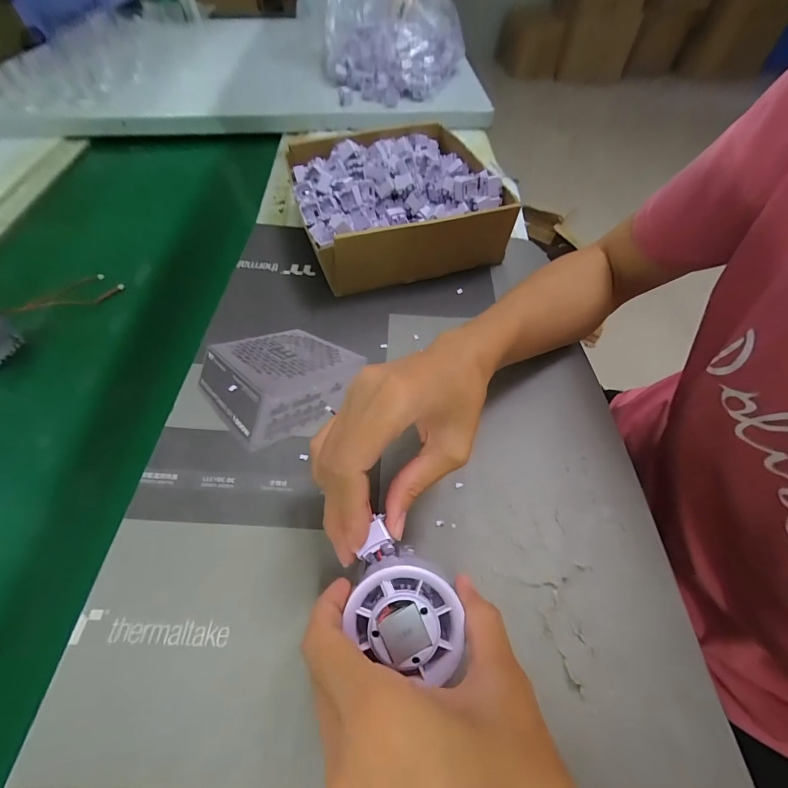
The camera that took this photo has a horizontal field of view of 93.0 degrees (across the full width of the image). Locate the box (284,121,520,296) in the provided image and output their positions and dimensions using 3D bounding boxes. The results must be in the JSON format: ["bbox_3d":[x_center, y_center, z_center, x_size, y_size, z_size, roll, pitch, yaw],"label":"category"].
[{"bbox_3d":[-0.003,-0.220,0.431,0.208,0.077,0.215,-16,57,-11],"label":"box"}]

